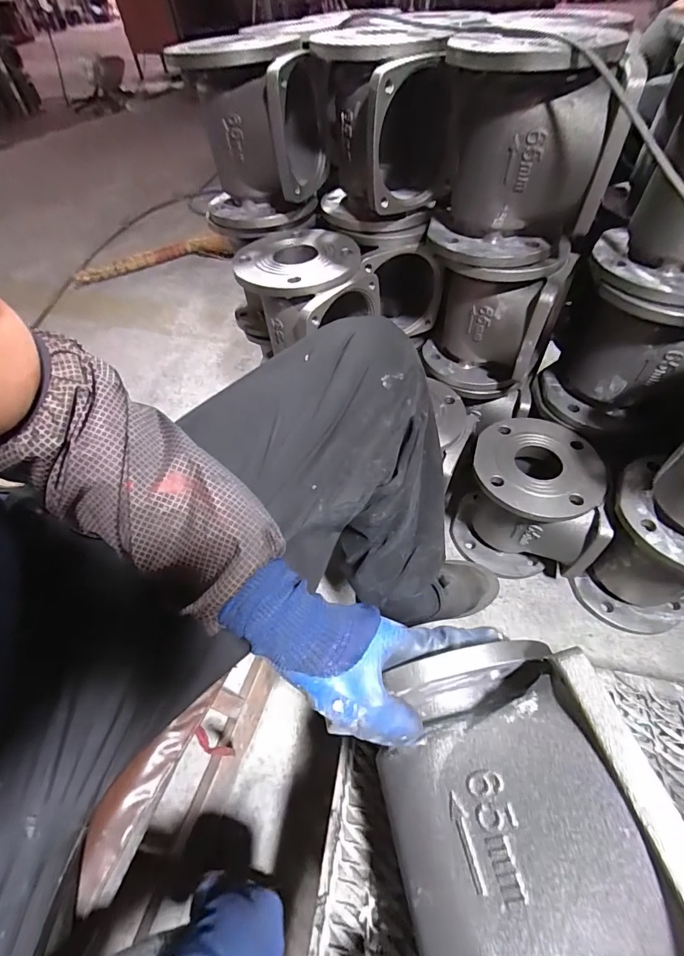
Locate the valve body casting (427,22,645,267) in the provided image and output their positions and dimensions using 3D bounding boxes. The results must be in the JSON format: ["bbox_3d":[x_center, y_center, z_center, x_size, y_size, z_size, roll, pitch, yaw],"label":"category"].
[{"bbox_3d":[0.206,-0.387,0.490,0.173,0.201,0.180,-4,52,1],"label":"valve body casting"}]

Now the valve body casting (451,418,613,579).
[{"bbox_3d":[0.286,0.043,0.659,0.172,0.205,0.178,5,52,8],"label":"valve body casting"}]

